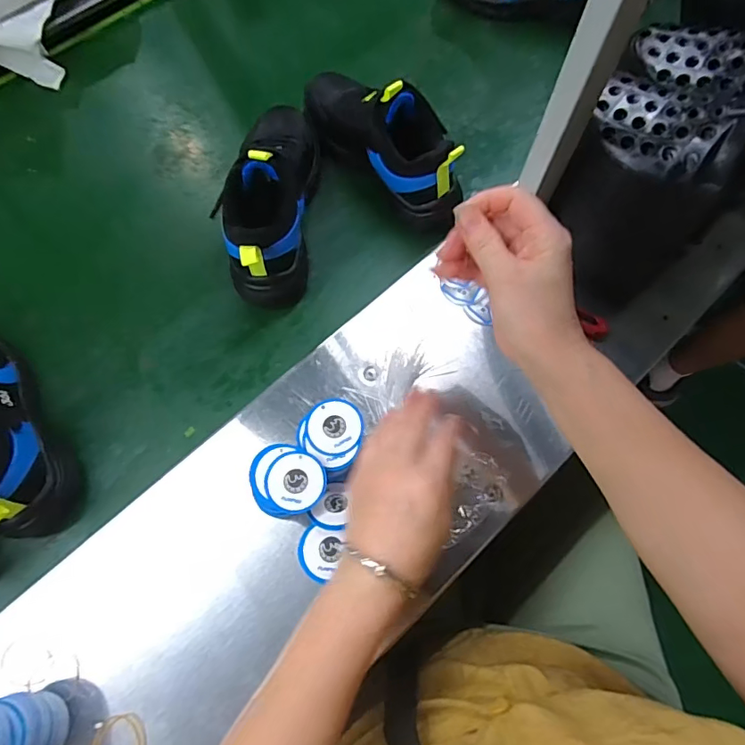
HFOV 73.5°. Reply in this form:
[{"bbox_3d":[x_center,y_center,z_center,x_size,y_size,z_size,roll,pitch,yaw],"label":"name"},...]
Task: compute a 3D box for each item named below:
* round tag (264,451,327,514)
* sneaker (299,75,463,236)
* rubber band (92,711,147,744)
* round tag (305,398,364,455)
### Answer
[{"bbox_3d":[-0.063,0.089,0.410,0.048,0.005,0.048,1,74,-2],"label":"round tag"},{"bbox_3d":[0.010,-0.258,0.544,0.232,0.127,0.079,44,77,10],"label":"sneaker"},{"bbox_3d":[-0.192,0.285,0.377,0.041,0.004,0.045,1,74,-2],"label":"rubber band"},{"bbox_3d":[-0.033,0.046,0.431,0.048,0.004,0.049,1,74,-2],"label":"round tag"}]

